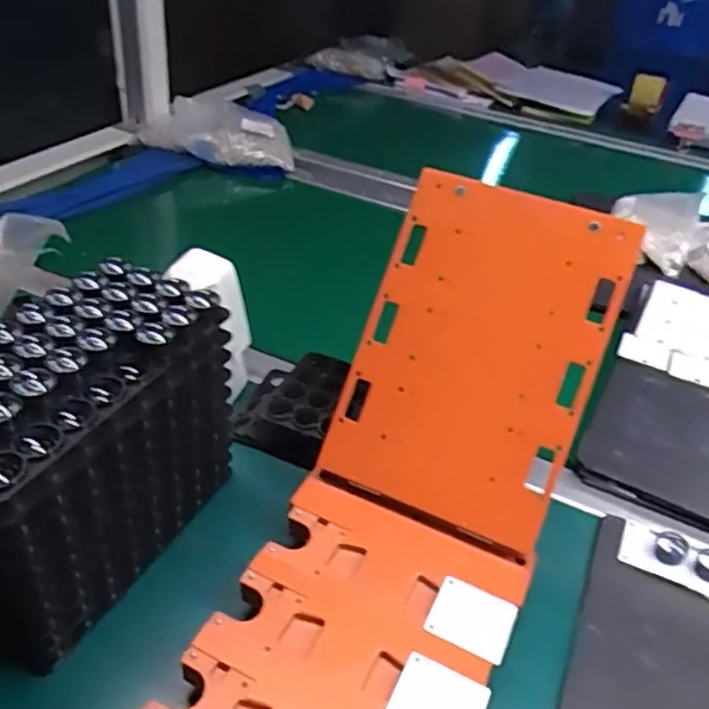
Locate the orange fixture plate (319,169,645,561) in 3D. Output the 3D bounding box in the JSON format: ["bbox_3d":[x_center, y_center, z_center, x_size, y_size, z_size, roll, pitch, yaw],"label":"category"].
[{"bbox_3d":[0.084,0.002,0.473,0.157,0.233,0.010,19,2,16],"label":"orange fixture plate"}]

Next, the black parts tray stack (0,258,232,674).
[{"bbox_3d":[-0.174,0.060,0.432,0.101,0.166,0.204,24,41,19],"label":"black parts tray stack"}]

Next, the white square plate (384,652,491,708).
[{"bbox_3d":[0.047,0.197,0.380,0.050,0.004,0.045,14,37,22],"label":"white square plate"}]

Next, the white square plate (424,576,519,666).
[{"bbox_3d":[0.074,0.164,0.422,0.050,0.005,0.046,22,41,17],"label":"white square plate"}]

